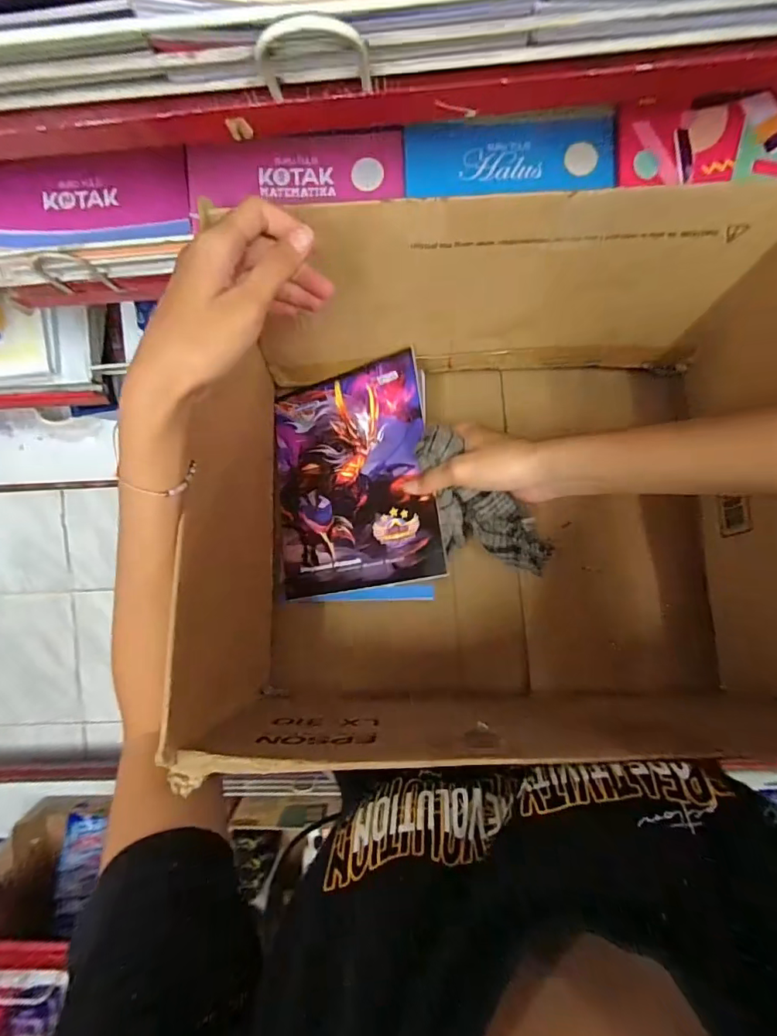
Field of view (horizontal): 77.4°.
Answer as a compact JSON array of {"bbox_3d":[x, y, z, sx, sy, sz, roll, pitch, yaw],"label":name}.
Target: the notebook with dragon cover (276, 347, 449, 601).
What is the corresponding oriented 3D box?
[{"bbox_3d":[-0.036,-0.038,0.456,0.158,0.009,0.207,-12,77,22],"label":"notebook with dragon cover"}]

